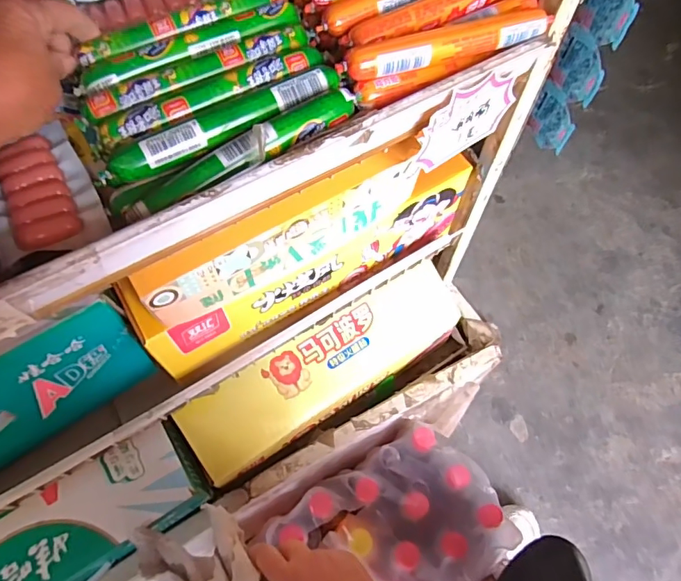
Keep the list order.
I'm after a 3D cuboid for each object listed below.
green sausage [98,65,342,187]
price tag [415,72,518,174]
[{"bbox_3d":[-0.073,-0.106,0.306,0.163,0.017,0.025,-25,65,-15],"label":"green sausage"},{"bbox_3d":[0.095,-0.126,0.358,0.093,0.063,0.004,-32,64,-19],"label":"price tag"}]

